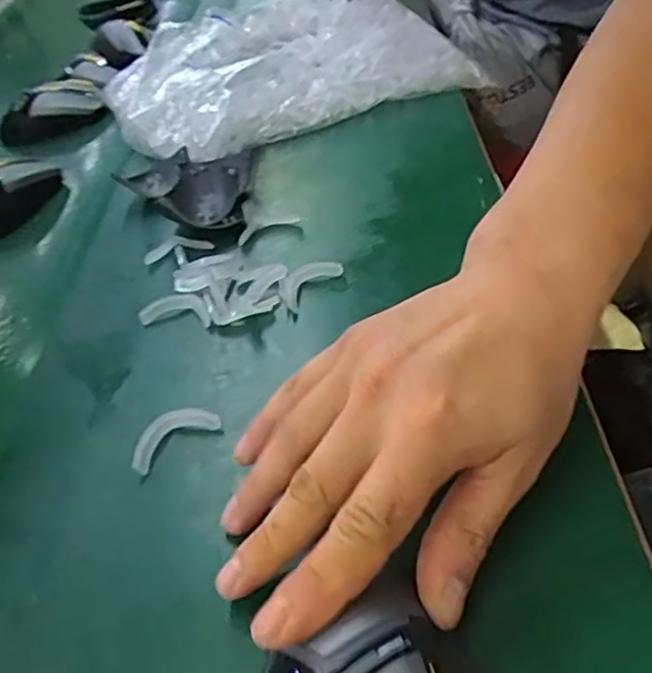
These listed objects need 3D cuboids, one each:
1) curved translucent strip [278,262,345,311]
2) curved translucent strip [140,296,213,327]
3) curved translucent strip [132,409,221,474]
[{"bbox_3d":[-0.012,-0.034,0.426,0.023,0.007,0.047,31,56,32],"label":"curved translucent strip"},{"bbox_3d":[-0.091,-0.017,0.424,0.045,0.008,0.023,2,45,9],"label":"curved translucent strip"},{"bbox_3d":[-0.078,0.050,0.346,0.046,0.012,0.020,-32,49,-23],"label":"curved translucent strip"}]

